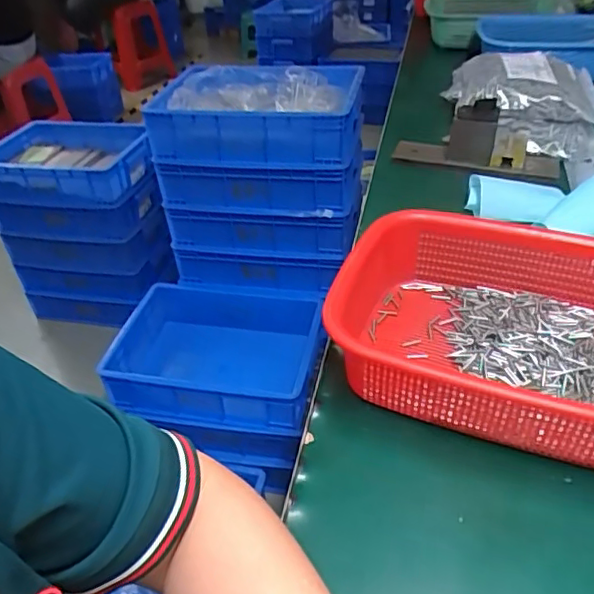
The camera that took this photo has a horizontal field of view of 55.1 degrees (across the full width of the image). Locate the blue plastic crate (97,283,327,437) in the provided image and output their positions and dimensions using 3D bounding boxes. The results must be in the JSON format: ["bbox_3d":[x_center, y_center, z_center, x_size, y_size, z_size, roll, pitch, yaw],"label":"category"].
[{"bbox_3d":[-0.171,0.121,1.242,0.415,0.133,0.313,4,38,12],"label":"blue plastic crate"}]

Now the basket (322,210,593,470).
[{"bbox_3d":[0.176,0.025,0.446,0.278,0.078,0.213,8,40,17],"label":"basket"}]

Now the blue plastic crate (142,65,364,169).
[{"bbox_3d":[-0.078,-0.392,1.217,0.413,0.116,0.283,2,37,9],"label":"blue plastic crate"}]

